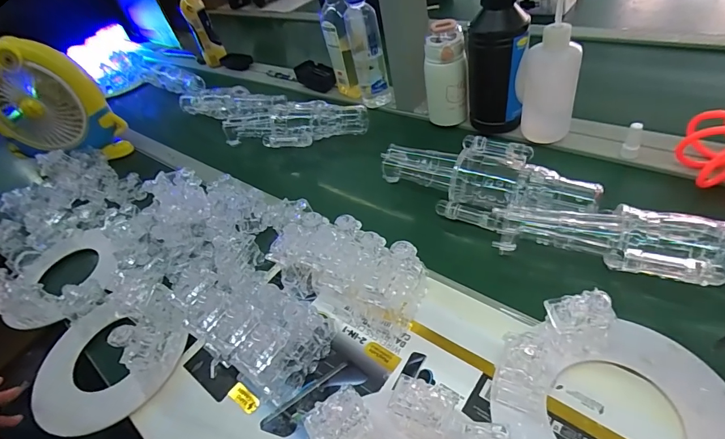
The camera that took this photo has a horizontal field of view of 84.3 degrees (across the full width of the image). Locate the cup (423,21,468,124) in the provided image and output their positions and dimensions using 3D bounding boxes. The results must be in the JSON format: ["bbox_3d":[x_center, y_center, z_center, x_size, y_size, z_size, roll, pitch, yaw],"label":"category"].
[{"bbox_3d":[0.143,-0.242,0.682,0.060,0.167,0.060,-8,45,8],"label":"cup"}]

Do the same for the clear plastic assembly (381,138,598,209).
[{"bbox_3d":[0.165,-0.067,0.558,0.290,0.046,0.095,16,53,29],"label":"clear plastic assembly"}]

